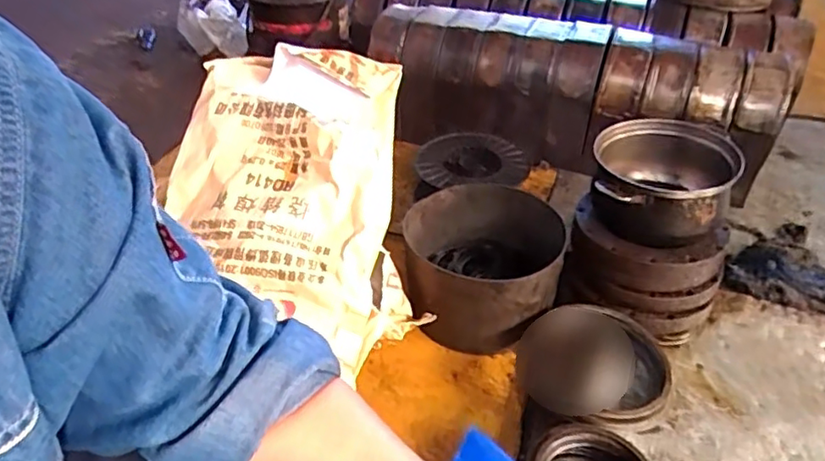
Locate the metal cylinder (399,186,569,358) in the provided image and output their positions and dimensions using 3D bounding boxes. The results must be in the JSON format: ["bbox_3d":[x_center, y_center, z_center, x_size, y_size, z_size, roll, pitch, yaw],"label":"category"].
[{"bbox_3d":[0.109,0.053,1.024,0.260,0.146,0.253,15,39,10],"label":"metal cylinder"}]

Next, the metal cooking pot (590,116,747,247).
[{"bbox_3d":[0.391,-0.071,0.971,0.206,0.114,0.226,15,41,16],"label":"metal cooking pot"}]

